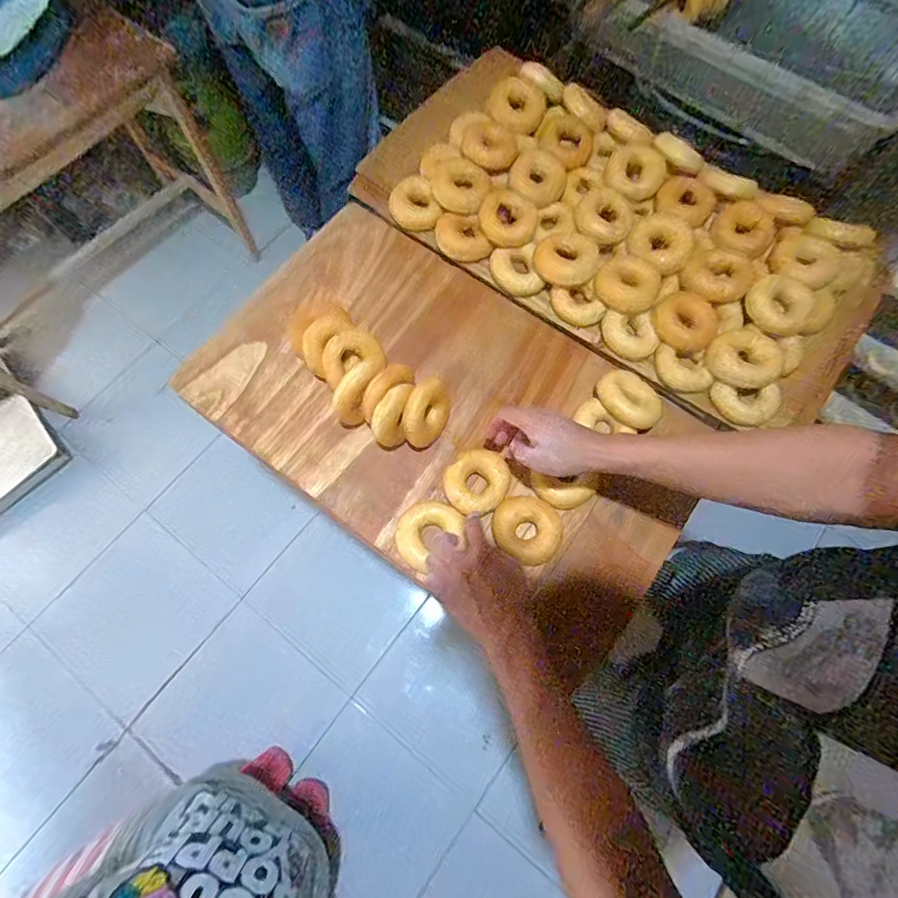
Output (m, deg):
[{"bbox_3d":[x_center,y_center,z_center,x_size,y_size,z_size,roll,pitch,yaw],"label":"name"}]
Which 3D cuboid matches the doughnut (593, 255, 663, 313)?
[{"bbox_3d":[0.257,-0.236,0.682,0.086,0.032,0.090,0,72,-1],"label":"doughnut"}]

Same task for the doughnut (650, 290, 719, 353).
[{"bbox_3d":[0.333,-0.179,0.666,0.084,0.026,0.084,0,72,-1],"label":"doughnut"}]

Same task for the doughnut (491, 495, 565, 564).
[{"bbox_3d":[0.103,0.105,0.624,0.089,0.042,0.084,0,72,-1],"label":"doughnut"}]

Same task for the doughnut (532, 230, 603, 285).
[{"bbox_3d":[0.173,-0.277,0.698,0.091,0.036,0.083,0,72,-1],"label":"doughnut"}]

